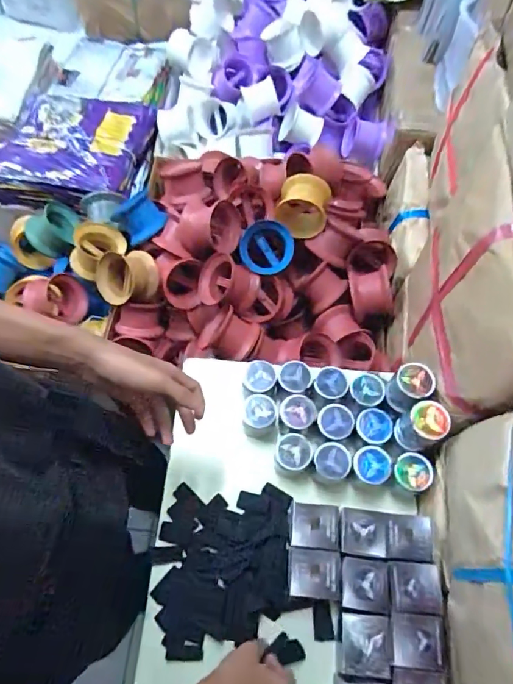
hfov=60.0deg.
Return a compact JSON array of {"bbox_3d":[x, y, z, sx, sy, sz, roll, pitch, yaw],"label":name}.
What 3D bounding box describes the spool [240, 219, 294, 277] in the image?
[{"bbox_3d":[0.023,-0.199,0.931,0.109,0.056,0.105,3,106,10],"label":"spool"}]

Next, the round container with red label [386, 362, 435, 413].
[{"bbox_3d":[0.234,0.069,0.679,0.053,0.068,0.054,1,64,-1],"label":"round container with red label"}]

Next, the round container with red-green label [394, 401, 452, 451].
[{"bbox_3d":[0.245,0.125,0.658,0.061,0.069,0.056,-26,68,-13],"label":"round container with red-green label"}]

